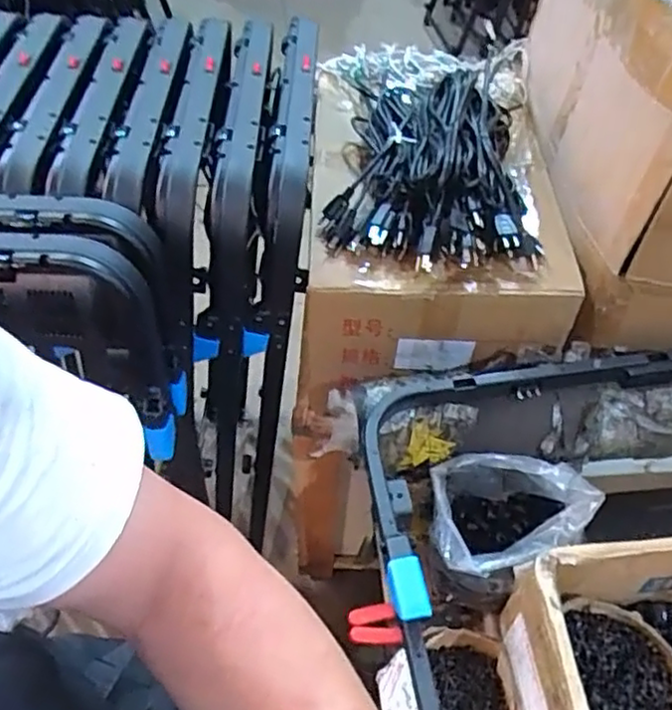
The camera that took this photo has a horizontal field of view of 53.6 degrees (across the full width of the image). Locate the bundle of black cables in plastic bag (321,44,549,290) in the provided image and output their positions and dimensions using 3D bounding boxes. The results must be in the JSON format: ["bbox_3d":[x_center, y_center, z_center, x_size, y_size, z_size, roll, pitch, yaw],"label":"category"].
[{"bbox_3d":[0.132,-0.316,0.952,0.312,0.109,0.555,6,50,5],"label":"bundle of black cables in plastic bag"}]

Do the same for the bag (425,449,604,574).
[{"bbox_3d":[0.198,0.194,0.797,0.177,0.140,0.139,-14,51,-12],"label":"bag"}]

